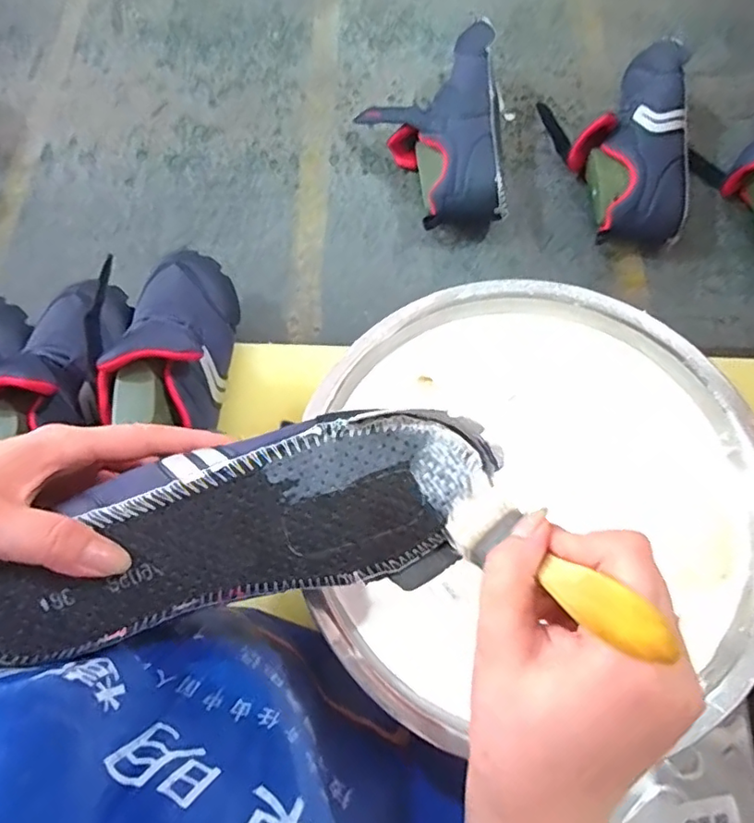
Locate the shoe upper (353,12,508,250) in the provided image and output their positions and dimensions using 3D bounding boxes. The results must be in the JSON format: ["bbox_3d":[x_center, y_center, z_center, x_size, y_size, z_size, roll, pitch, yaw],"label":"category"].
[{"bbox_3d":[0.062,-0.319,0.650,0.157,0.086,0.246,3,69,2],"label":"shoe upper"}]

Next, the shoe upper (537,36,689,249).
[{"bbox_3d":[0.284,-0.300,0.645,0.125,0.082,0.251,-5,69,-1],"label":"shoe upper"}]

